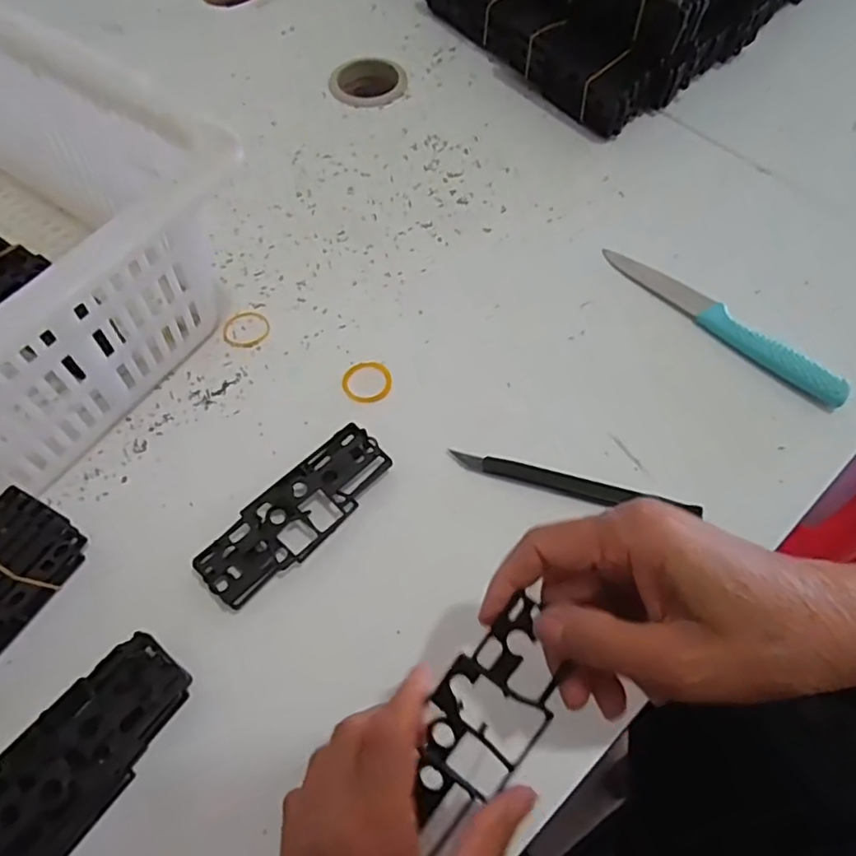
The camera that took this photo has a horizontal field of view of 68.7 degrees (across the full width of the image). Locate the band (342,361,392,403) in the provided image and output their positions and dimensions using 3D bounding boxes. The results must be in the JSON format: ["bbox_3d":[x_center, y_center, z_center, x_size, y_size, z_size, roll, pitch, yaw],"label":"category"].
[{"bbox_3d":[-0.040,-0.031,0.410,0.032,0.004,0.032,-1,61,1],"label":"band"}]

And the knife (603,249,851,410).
[{"bbox_3d":[0.197,-0.076,0.420,0.024,0.017,0.178,-38,67,-17],"label":"knife"}]

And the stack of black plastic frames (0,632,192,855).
[{"bbox_3d":[-0.168,0.163,0.293,0.049,0.036,0.129,34,68,18],"label":"stack of black plastic frames"}]

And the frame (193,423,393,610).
[{"bbox_3d":[-0.075,0.050,0.365,0.043,0.018,0.120,40,69,20],"label":"frame"}]

